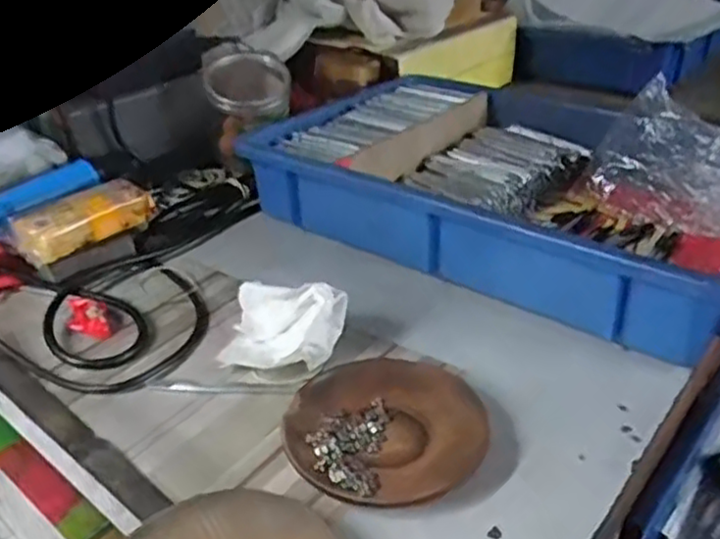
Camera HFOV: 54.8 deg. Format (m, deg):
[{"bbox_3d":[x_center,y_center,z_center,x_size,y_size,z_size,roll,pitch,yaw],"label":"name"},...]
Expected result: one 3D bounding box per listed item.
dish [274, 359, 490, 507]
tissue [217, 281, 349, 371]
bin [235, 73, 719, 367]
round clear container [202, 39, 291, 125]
[{"bbox_3d":[0.014,0.094,0.407,0.111,0.019,0.105,-1,31,0],"label":"dish"},{"bbox_3d":[-0.058,0.035,0.479,0.085,0.052,0.061,12,33,21],"label":"tissue"},{"bbox_3d":[0.138,-0.084,0.642,0.433,0.084,0.296,22,38,33],"label":"bin"},{"bbox_3d":[-0.120,-0.197,0.723,0.083,0.060,0.098,-8,32,-11],"label":"round clear container"}]

